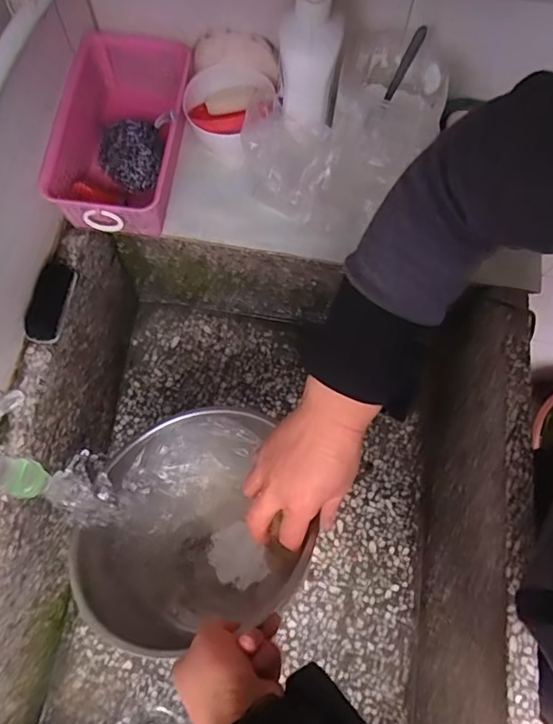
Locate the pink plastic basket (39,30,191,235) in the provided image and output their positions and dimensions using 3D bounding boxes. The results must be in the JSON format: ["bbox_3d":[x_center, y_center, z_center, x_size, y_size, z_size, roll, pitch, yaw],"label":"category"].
[{"bbox_3d":[-0.150,-0.224,0.539,0.121,0.078,0.199,7,71,0],"label":"pink plastic basket"}]

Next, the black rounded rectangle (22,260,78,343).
[{"bbox_3d":[-0.220,-0.058,0.515,0.010,0.037,0.079,-7,65,41],"label":"black rounded rectangle"}]

